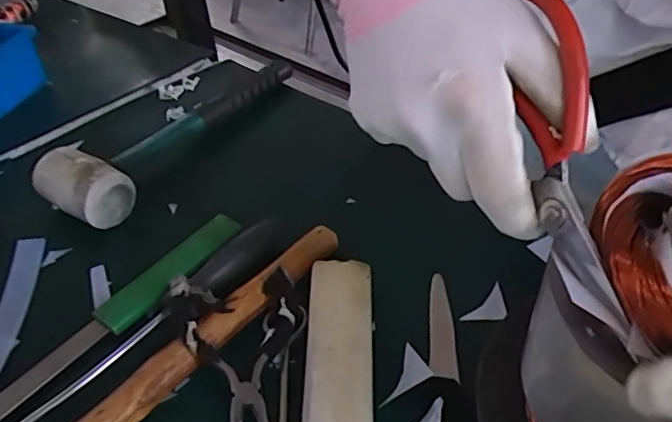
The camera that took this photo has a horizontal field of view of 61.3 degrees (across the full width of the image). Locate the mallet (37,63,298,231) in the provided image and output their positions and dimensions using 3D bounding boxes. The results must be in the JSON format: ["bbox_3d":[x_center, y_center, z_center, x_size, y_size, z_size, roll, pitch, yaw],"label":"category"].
[{"bbox_3d":[-0.127,-0.085,0.509,0.070,0.048,0.281,25,48,29],"label":"mallet"}]

